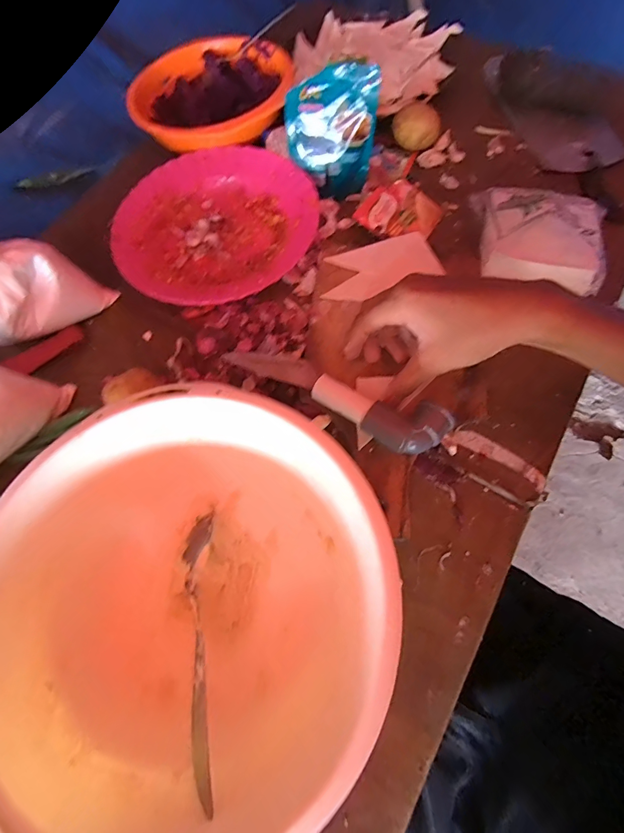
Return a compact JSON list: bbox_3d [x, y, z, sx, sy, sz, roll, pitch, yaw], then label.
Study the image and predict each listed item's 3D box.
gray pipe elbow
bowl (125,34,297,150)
[{"bbox_3d":[0.075,0.013,0.321,0.069,0.046,0.038,9,69,4],"label":"gray pipe elbow"},{"bbox_3d":[-0.125,-0.406,0.494,0.192,0.046,0.190,-1,66,3],"label":"bowl"}]

